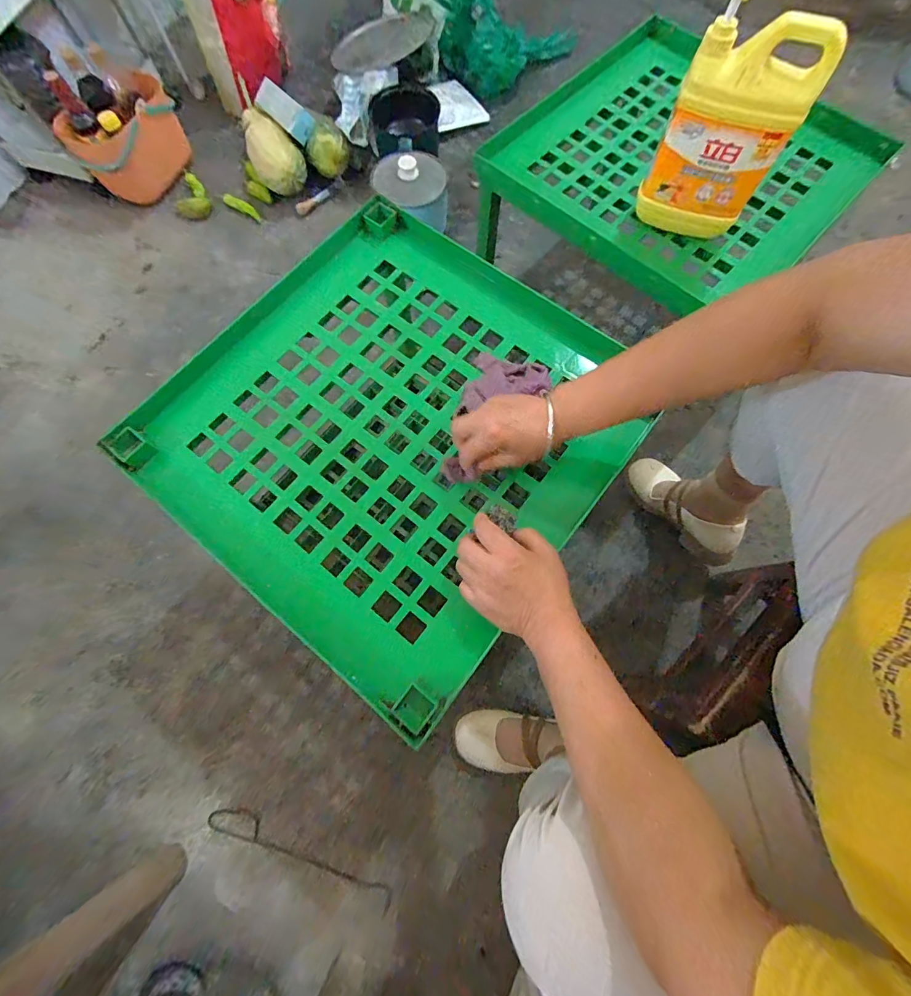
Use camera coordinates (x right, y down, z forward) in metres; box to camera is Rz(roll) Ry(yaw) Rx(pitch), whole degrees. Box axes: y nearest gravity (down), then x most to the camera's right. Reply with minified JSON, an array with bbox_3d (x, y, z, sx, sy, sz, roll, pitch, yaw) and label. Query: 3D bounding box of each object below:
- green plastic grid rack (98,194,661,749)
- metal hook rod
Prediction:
[{"bbox_3d":[-0.074,-0.105,0.503,0.508,0.036,0.520,37,77,10],"label":"green plastic grid rack"},{"bbox_3d":[-0.261,0.599,0.680,0.334,0.011,0.039,22,75,6],"label":"metal hook rod"}]

